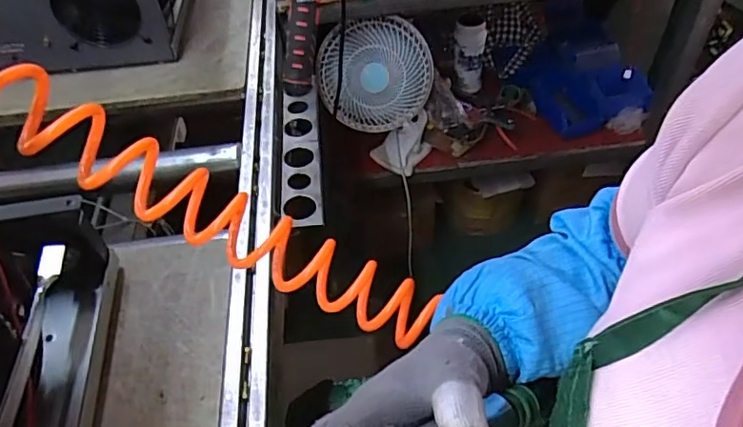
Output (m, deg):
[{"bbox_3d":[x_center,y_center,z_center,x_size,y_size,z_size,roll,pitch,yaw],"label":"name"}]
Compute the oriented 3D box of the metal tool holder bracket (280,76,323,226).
[{"bbox_3d":[-0.095,-0.085,0.751,0.052,0.022,0.266,-6,49,-1],"label":"metal tool holder bracket"}]

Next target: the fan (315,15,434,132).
[{"bbox_3d":[0.001,-0.268,1.047,0.213,0.239,0.070,-38,19,4],"label":"fan"}]

